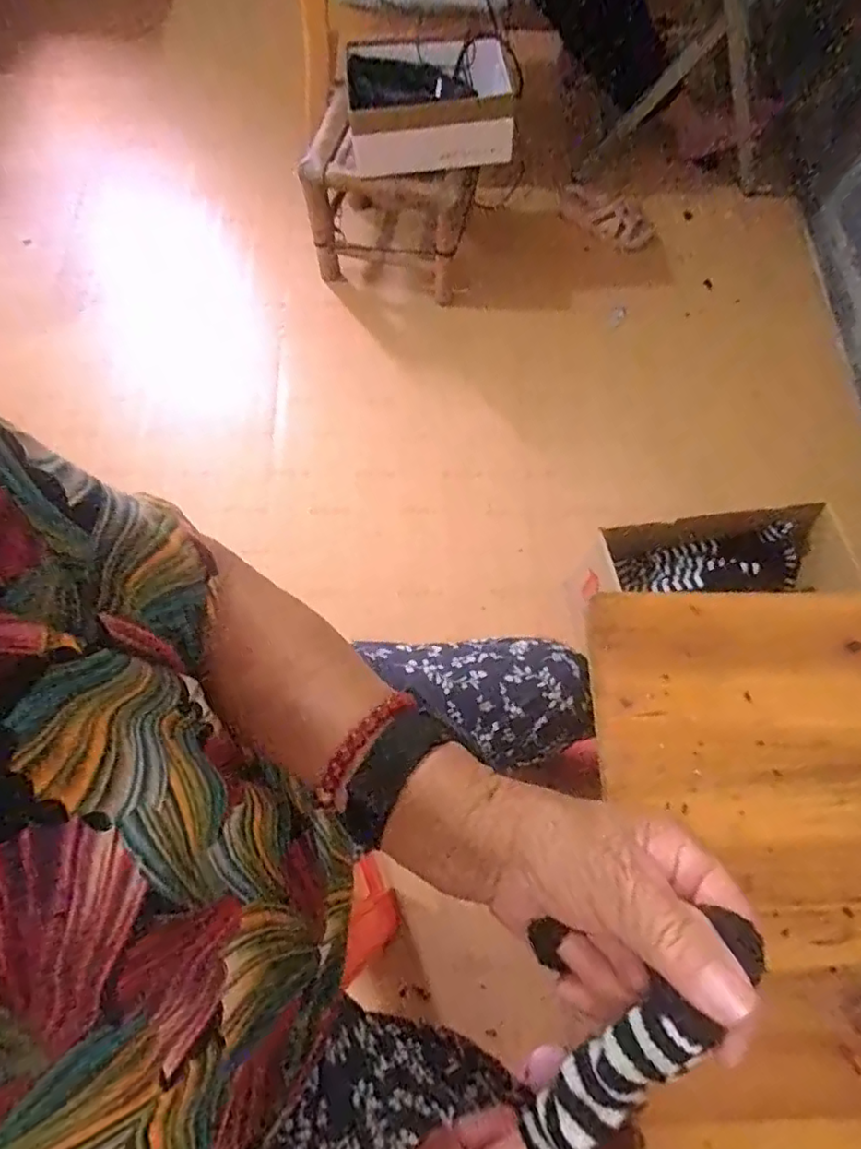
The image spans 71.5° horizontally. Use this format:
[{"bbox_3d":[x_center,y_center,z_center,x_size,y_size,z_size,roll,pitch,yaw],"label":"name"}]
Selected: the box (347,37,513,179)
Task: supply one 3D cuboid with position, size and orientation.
[{"bbox_3d":[-0.003,-0.848,1.082,0.286,0.138,0.170,-6,70,-3],"label":"box"}]

